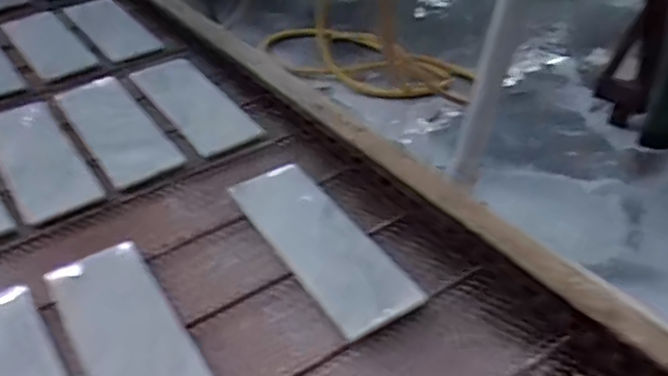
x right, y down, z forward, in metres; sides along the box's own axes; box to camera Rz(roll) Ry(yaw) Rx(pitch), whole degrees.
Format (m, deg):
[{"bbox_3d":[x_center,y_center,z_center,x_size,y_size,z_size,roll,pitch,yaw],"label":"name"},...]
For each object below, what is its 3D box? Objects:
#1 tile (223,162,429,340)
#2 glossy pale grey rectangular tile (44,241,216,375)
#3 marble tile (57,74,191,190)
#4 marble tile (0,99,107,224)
[{"bbox_3d":[-0.018,0.065,0.828,0.118,0.020,0.318,-22,42,-26],"label":"tile"},{"bbox_3d":[-0.219,0.170,0.689,0.111,0.026,0.304,-23,40,-25],"label":"glossy pale grey rectangular tile"},{"bbox_3d":[-0.379,-0.115,1.086,0.119,0.018,0.313,-23,40,-26],"label":"marble tile"},{"bbox_3d":[-0.471,-0.056,1.007,0.120,0.020,0.316,-25,41,-28],"label":"marble tile"}]

